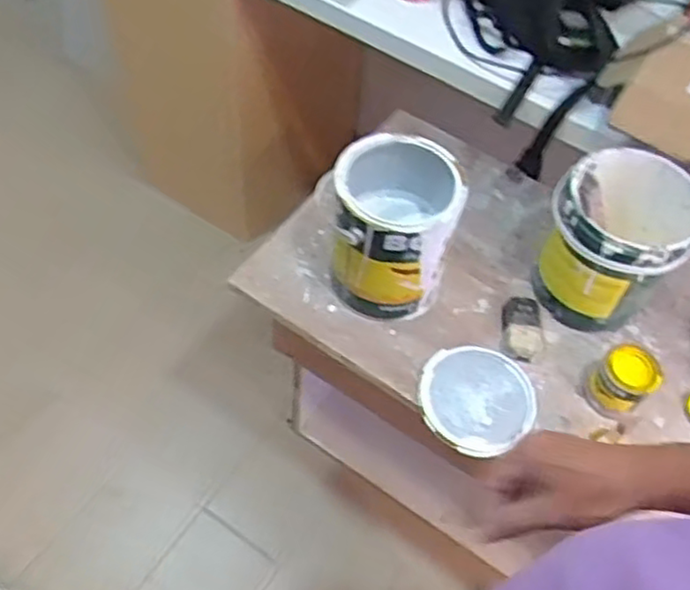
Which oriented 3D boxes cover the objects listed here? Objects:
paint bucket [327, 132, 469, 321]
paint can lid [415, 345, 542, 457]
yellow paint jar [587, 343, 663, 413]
[{"bbox_3d":[0.067,-0.091,0.982,0.162,0.208,0.160,2,55,-3],"label":"paint bucket"},{"bbox_3d":[0.181,0.139,0.962,0.153,0.021,0.161,2,55,-3],"label":"paint can lid"},{"bbox_3d":[0.379,0.121,0.959,0.072,0.075,0.084,38,61,20],"label":"yellow paint jar"}]

